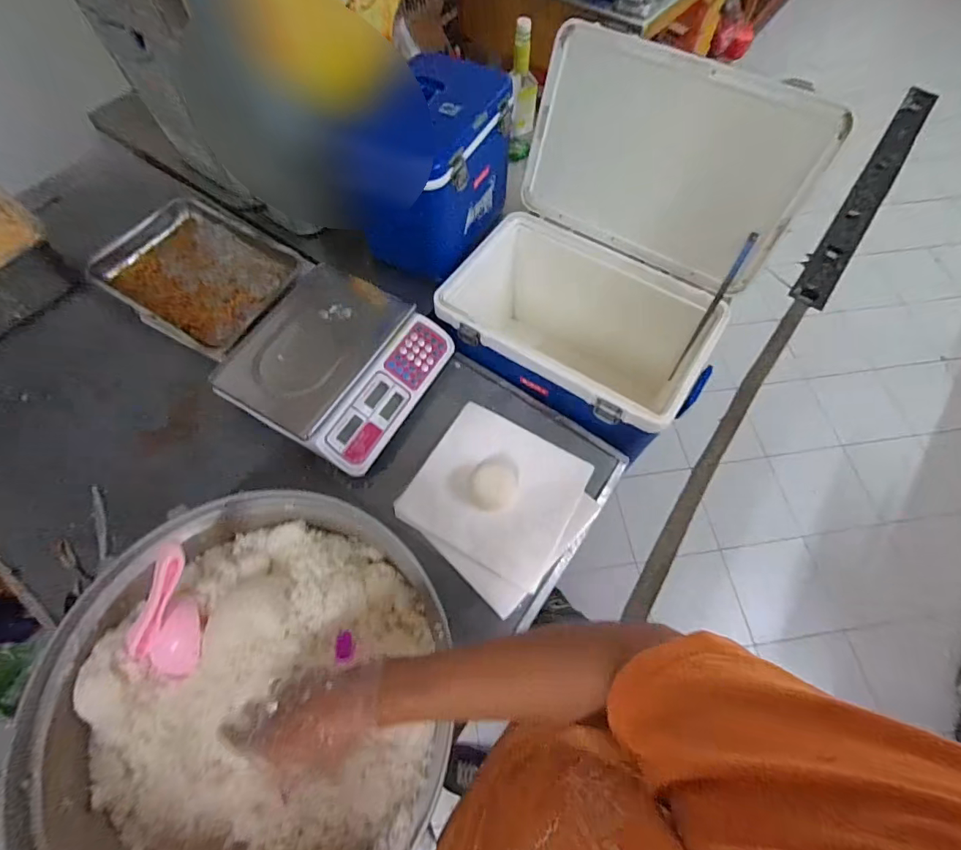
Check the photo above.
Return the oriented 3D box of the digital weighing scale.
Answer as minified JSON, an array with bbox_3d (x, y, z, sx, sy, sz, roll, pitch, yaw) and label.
[{"bbox_3d":[-0.262,-0.112,0.846,0.309,0.100,0.321,27,67,12],"label":"digital weighing scale"}]

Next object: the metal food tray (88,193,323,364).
[{"bbox_3d":[-0.599,-0.328,0.977,0.440,0.065,0.295,31,68,13],"label":"metal food tray"}]

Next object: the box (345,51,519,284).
[{"bbox_3d":[-0.108,-0.498,0.906,0.230,0.243,0.279,27,67,12],"label":"box"}]

